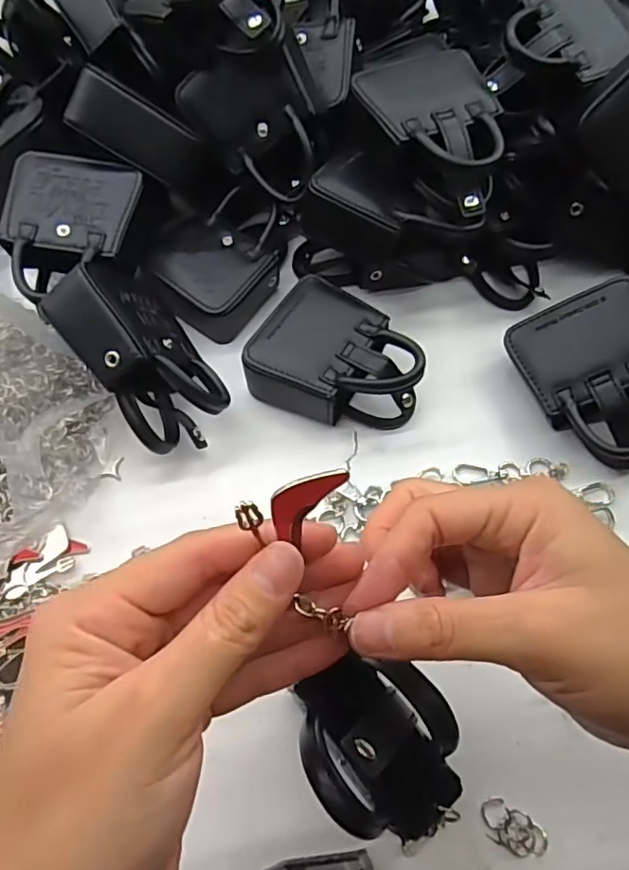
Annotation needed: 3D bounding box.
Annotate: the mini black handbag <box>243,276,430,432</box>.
[{"bbox_3d":[0.012,-0.040,0.341,0.098,0.042,0.080,33,67,15],"label":"mini black handbag"}]

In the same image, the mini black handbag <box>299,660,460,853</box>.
[{"bbox_3d":[0.022,0.110,0.202,0.052,0.039,0.064,-28,67,-14],"label":"mini black handbag"}]

